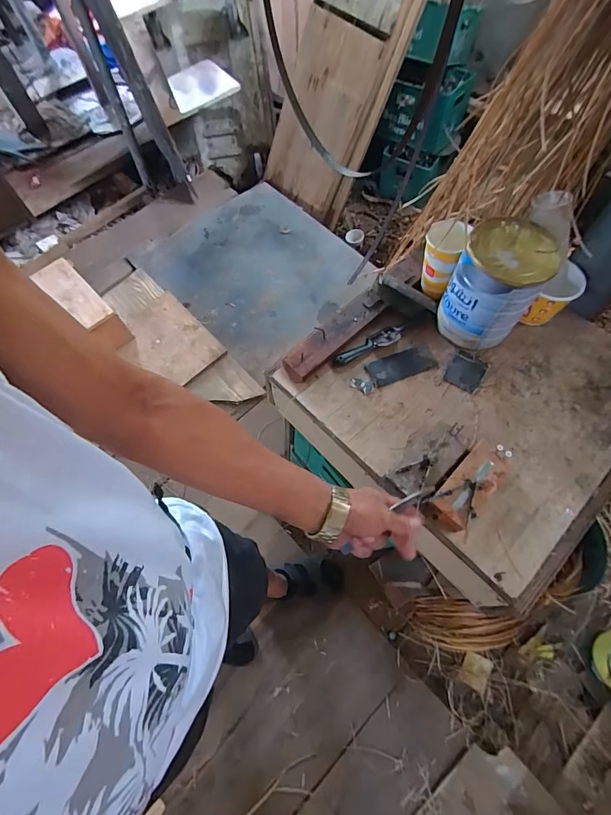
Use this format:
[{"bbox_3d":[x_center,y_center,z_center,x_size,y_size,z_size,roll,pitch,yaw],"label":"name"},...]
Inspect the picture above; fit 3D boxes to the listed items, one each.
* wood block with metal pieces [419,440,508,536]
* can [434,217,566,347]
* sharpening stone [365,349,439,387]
[{"bbox_3d":[0.225,0.110,0.530,0.134,0.038,0.066,-41,70,-16],"label":"wood block with metal pieces"},{"bbox_3d":[0.288,-0.183,0.602,0.116,0.154,0.109,-1,65,2],"label":"can"},{"bbox_3d":[0.158,-0.069,0.640,0.107,0.011,0.046,-20,66,-7],"label":"sharpening stone"}]

